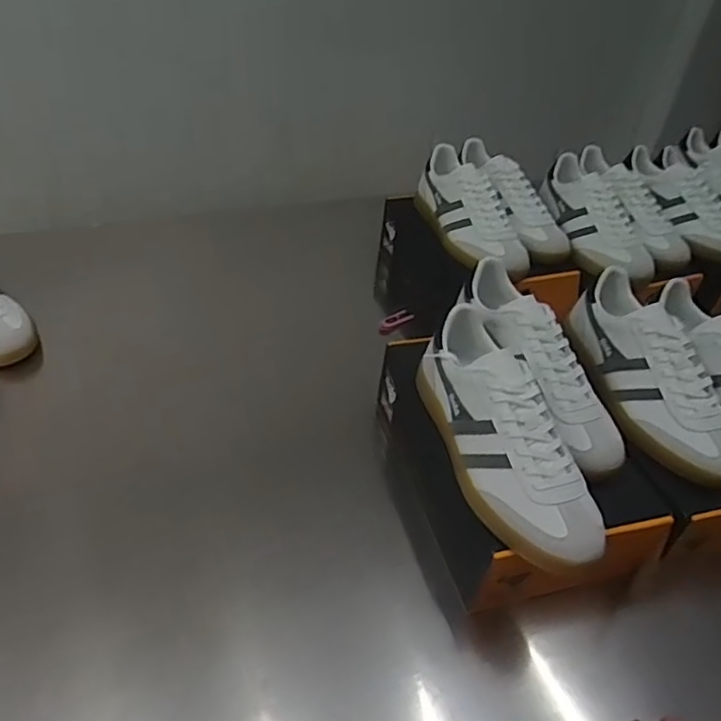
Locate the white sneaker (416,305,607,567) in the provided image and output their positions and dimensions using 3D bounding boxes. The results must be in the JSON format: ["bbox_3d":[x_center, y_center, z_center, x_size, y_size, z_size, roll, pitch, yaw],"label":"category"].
[{"bbox_3d":[0.145,0.066,0.595,0.096,0.090,0.267,-6,42,-14],"label":"white sneaker"}]

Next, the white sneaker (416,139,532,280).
[{"bbox_3d":[0.174,-0.239,0.958,0.103,0.092,0.254,-7,42,-16],"label":"white sneaker"}]

